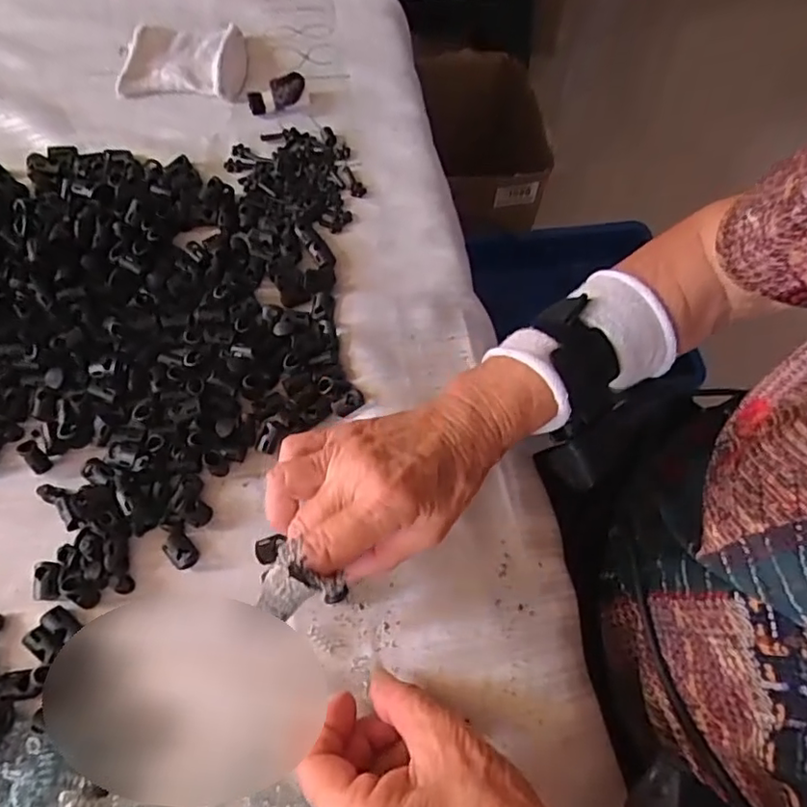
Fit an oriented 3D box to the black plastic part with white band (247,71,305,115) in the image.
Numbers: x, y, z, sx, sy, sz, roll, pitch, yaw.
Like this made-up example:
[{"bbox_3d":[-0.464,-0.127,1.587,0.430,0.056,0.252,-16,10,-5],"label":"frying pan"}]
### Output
[{"bbox_3d":[-0.099,-0.242,0.464,0.047,0.010,0.021,-22,68,9],"label":"black plastic part with white band"}]

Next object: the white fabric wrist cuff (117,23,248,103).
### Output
[{"bbox_3d":[-0.175,-0.280,0.477,0.094,0.016,0.073,2,67,-3],"label":"white fabric wrist cuff"}]

